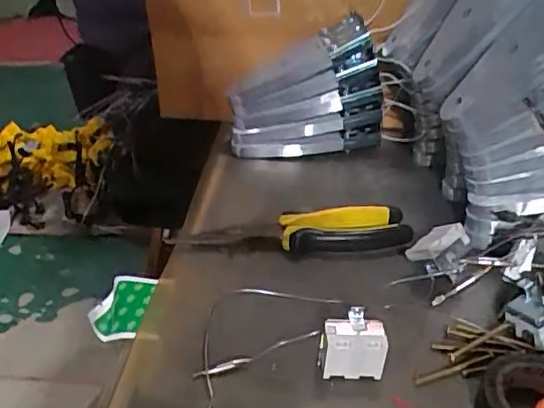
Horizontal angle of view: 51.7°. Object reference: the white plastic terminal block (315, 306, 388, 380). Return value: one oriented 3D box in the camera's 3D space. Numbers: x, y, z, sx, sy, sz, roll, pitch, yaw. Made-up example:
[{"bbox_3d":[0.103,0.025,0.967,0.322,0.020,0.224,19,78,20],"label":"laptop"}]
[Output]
[{"bbox_3d":[0.048,0.084,0.339,0.039,0.034,0.027,-3,30,6],"label":"white plastic terminal block"}]

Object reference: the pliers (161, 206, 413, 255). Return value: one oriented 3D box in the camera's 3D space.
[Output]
[{"bbox_3d":[0.012,0.022,0.464,0.196,0.018,0.048,1,30,2],"label":"pliers"}]

